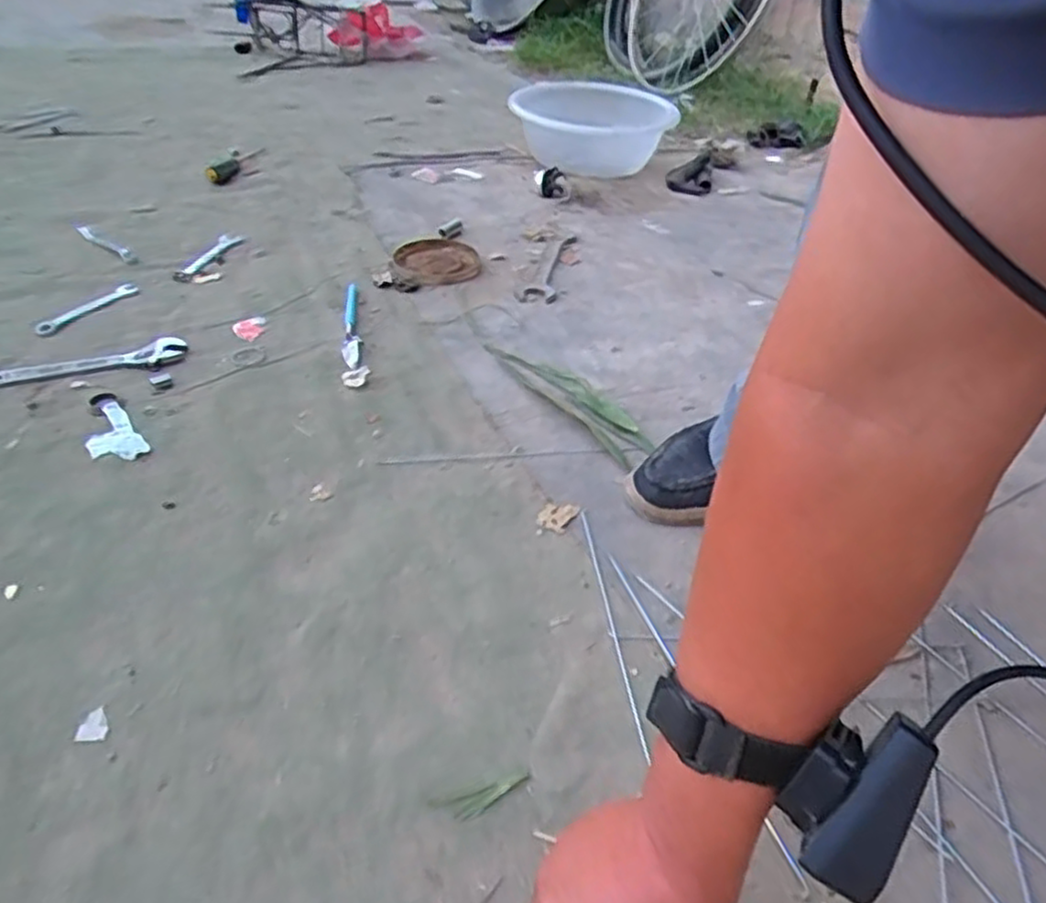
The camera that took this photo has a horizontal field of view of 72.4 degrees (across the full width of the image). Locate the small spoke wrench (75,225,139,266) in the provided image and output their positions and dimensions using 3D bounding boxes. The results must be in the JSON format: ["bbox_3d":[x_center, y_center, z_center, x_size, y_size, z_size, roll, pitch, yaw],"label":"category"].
[{"bbox_3d":[-0.586,-0.292,1.008,0.152,0.012,0.022,29,45,27],"label":"small spoke wrench"}]

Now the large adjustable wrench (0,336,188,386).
[{"bbox_3d":[-0.476,-0.096,0.785,0.195,0.010,0.047,-16,43,-24],"label":"large adjustable wrench"}]

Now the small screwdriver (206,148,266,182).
[{"bbox_3d":[-0.525,-0.535,1.315,0.032,0.021,0.208,9,39,4],"label":"small screwdriver"}]

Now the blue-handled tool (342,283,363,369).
[{"bbox_3d":[-0.213,-0.163,0.899,0.021,0.014,0.191,-2,40,-9],"label":"blue-handled tool"}]

